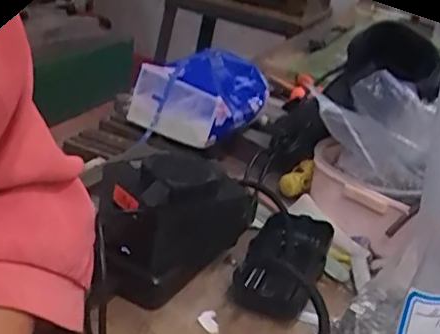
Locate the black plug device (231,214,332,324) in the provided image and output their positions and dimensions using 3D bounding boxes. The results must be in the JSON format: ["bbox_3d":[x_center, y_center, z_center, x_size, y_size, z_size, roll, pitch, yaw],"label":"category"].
[{"bbox_3d":[0.046,0.070,0.437,0.053,0.026,0.101,17,29,17],"label":"black plug device"}]

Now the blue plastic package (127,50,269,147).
[{"bbox_3d":[-0.015,-0.073,0.601,0.094,0.068,0.133,19,30,20],"label":"blue plastic package"}]

